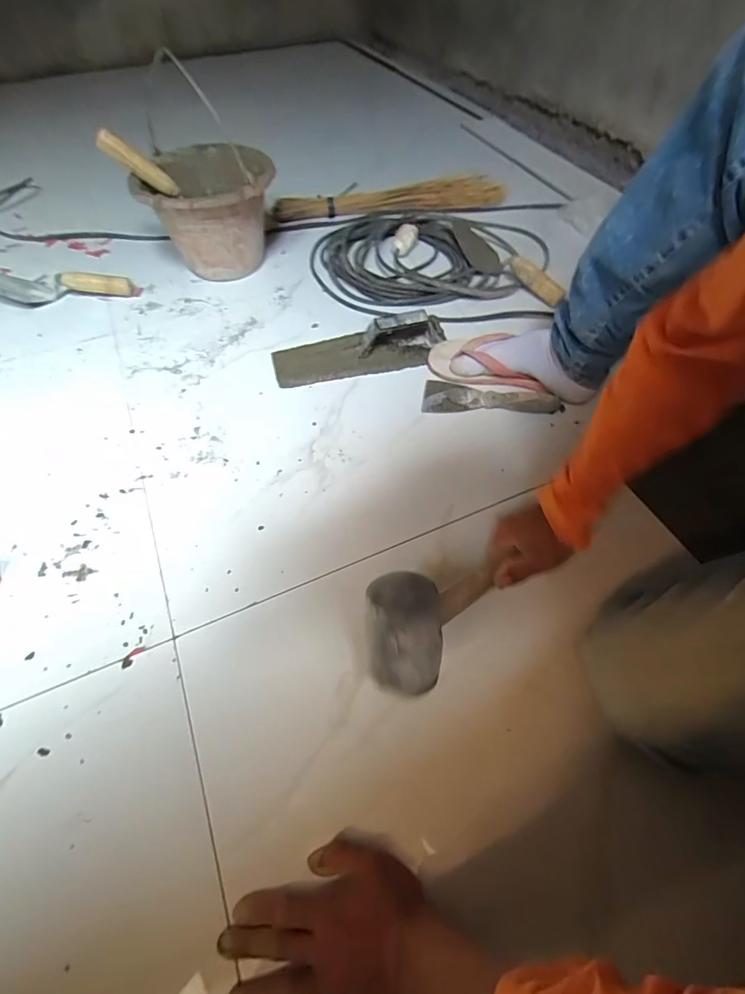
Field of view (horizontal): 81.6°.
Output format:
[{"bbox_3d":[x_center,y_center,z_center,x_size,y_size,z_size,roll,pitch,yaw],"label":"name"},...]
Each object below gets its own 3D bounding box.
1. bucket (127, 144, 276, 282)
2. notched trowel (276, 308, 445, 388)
[{"bbox_3d":[-0.296,-0.526,0.826,0.217,0.170,0.226,-1,56,1],"label":"bucket"},{"bbox_3d":[-0.016,-0.256,0.713,0.299,0.052,0.114,-14,57,-8],"label":"notched trowel"}]

